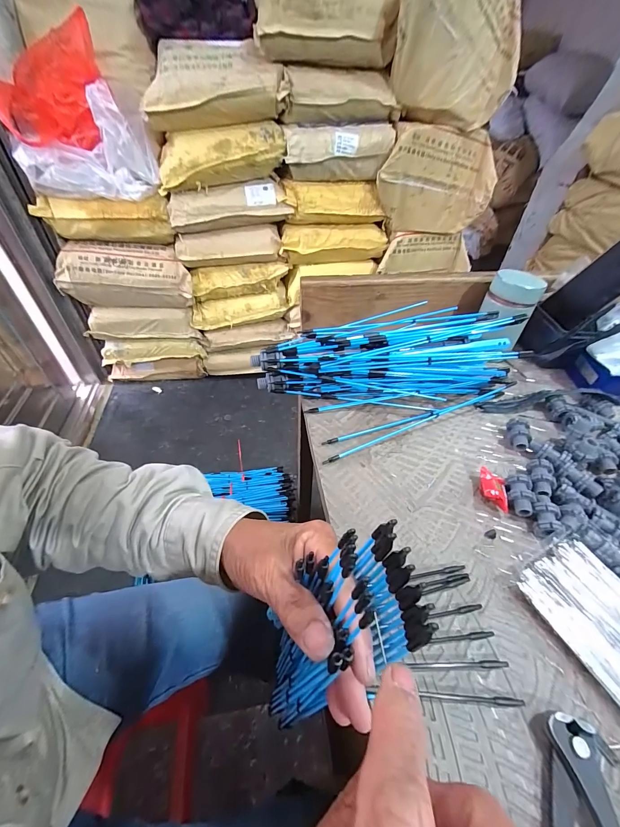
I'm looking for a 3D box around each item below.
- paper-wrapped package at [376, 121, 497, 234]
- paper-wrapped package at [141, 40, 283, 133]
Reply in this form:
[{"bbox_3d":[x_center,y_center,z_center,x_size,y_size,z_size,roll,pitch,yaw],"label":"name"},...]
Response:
[{"bbox_3d":[0.438,-0.813,1.165,0.408,0.291,0.092,-3,45,-6],"label":"paper-wrapped package"},{"bbox_3d":[-0.294,-1.000,1.009,0.394,0.187,0.212,2,45,-1],"label":"paper-wrapped package"}]

